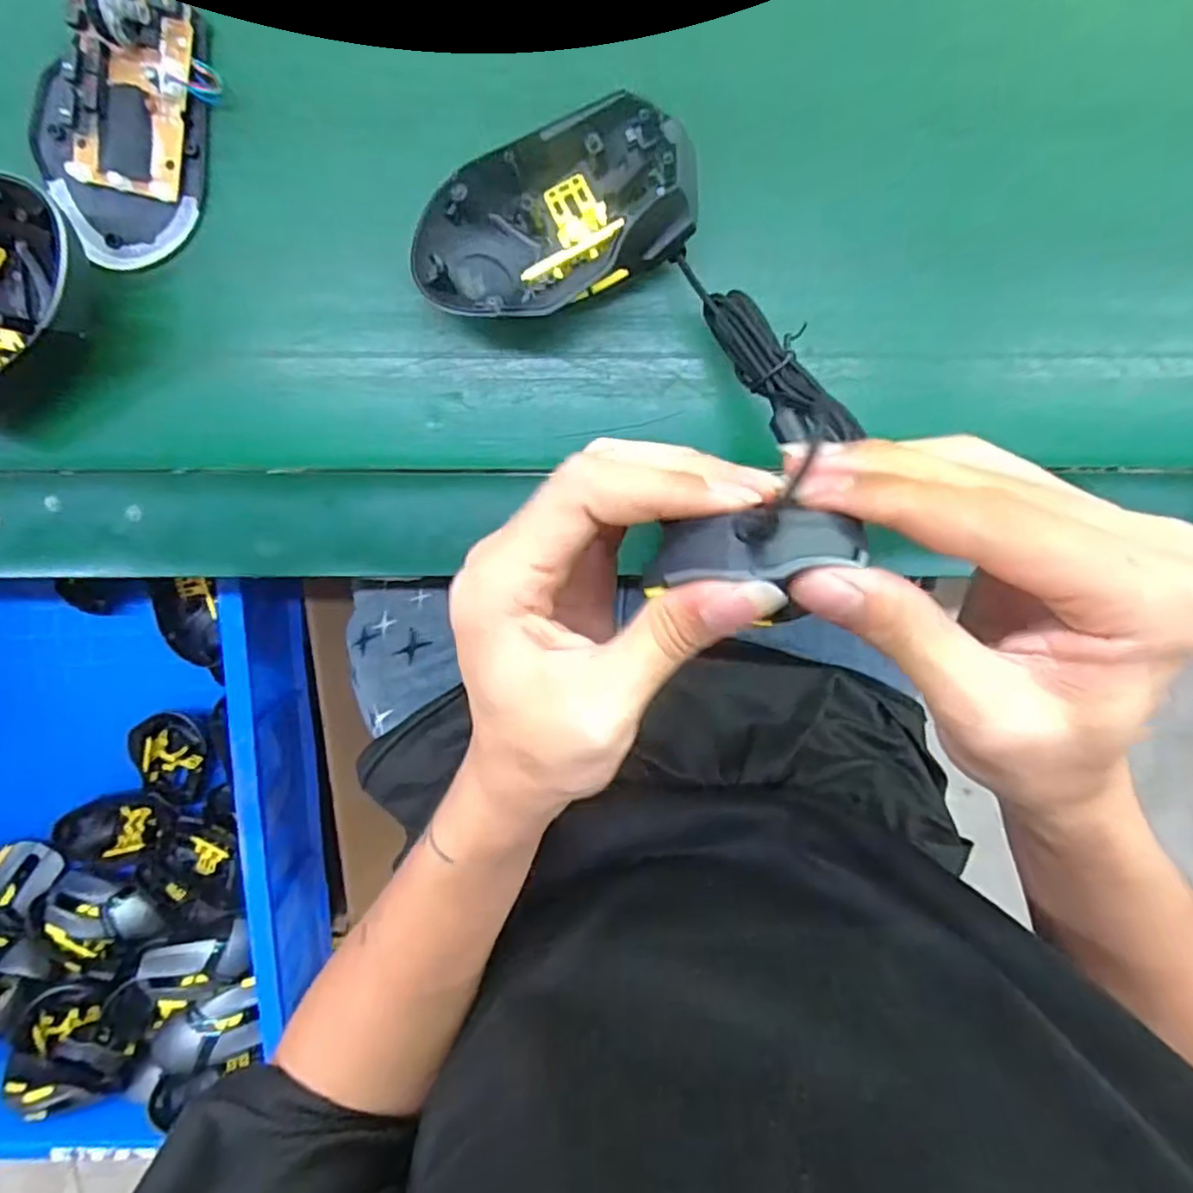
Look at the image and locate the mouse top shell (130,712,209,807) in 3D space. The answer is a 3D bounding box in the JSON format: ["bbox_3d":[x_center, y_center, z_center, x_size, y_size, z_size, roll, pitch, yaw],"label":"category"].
[{"bbox_3d":[-0.432,0.164,0.686,0.071,0.032,0.102,4,101,-2],"label":"mouse top shell"}]

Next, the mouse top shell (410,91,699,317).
[{"bbox_3d":[-0.019,-0.155,0.283,0.114,0.050,0.067,-20,101,2],"label":"mouse top shell"}]

